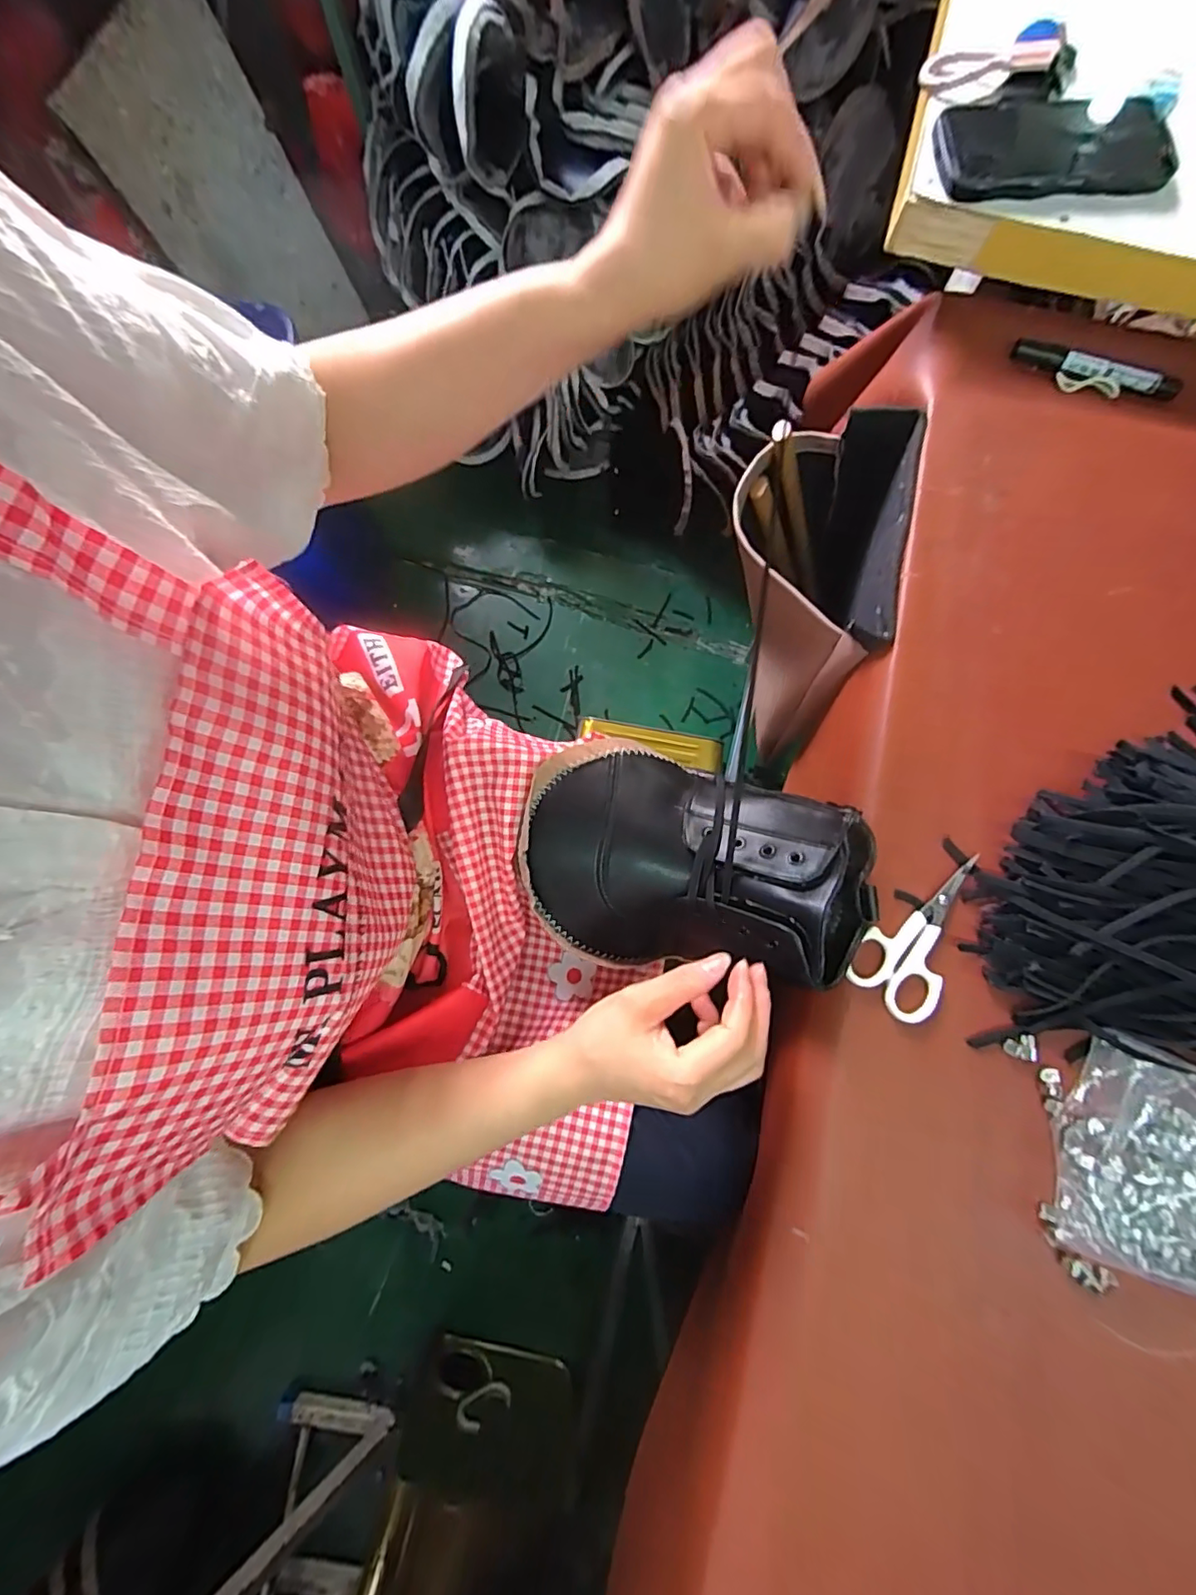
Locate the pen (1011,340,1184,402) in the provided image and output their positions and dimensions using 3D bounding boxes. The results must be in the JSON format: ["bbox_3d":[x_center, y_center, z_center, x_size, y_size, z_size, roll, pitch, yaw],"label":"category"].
[{"bbox_3d":[0.414,-0.355,0.473,0.139,0.013,0.017,15,80,3],"label":"pen"}]

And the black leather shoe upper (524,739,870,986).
[{"bbox_3d":[0.060,0.045,0.398,0.229,0.100,0.153,11,80,3],"label":"black leather shoe upper"}]

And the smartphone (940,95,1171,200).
[{"bbox_3d":[0.335,-0.485,0.422,0.171,0.017,0.091,-4,80,0],"label":"smartphone"}]

